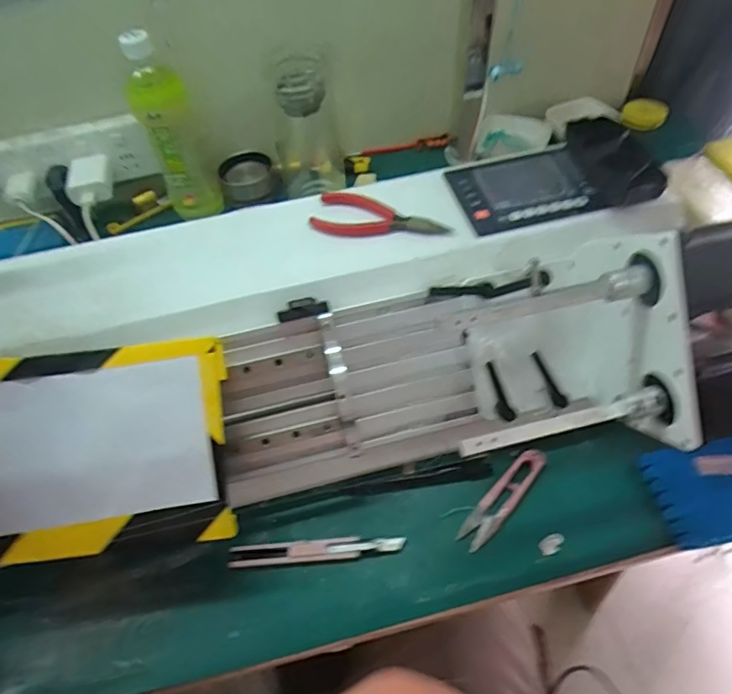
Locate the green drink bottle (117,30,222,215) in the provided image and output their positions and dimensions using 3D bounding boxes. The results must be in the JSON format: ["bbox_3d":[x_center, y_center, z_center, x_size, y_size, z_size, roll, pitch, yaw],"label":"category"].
[{"bbox_3d":[-0.228,-0.250,0.612,0.064,0.207,0.055,-20,55,-10],"label":"green drink bottle"}]

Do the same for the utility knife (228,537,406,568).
[{"bbox_3d":[-0.041,0.166,0.424,0.142,0.007,0.016,-5,54,1],"label":"utility knife"}]

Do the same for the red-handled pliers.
[{"bbox_3d":[0.014,-0.116,0.463,0.121,0.010,0.054,9,55,10],"label":"red-handled pliers"}]

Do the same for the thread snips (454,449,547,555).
[{"bbox_3d":[0.115,0.126,0.437,0.024,0.012,0.102,36,64,26],"label":"thread snips"}]

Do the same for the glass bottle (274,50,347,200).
[{"bbox_3d":[-0.073,-0.263,0.639,0.073,0.182,0.070,-12,54,-4],"label":"glass bottle"}]

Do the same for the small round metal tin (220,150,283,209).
[{"bbox_3d":[-0.156,-0.223,0.690,0.074,0.036,0.072,-2,54,3],"label":"small round metal tin"}]

